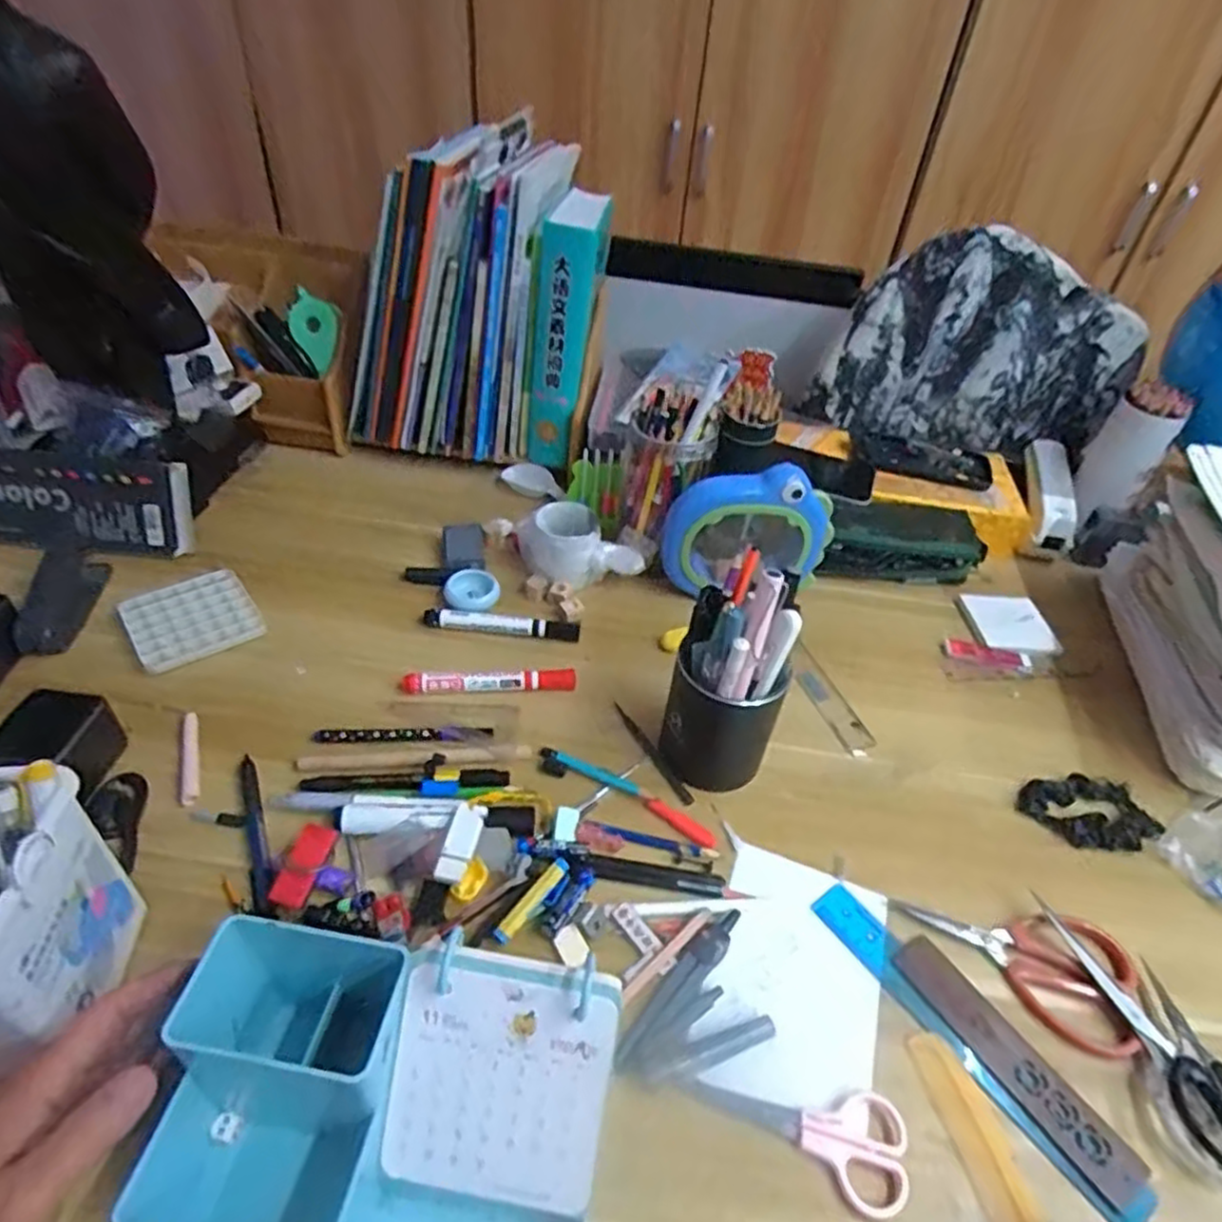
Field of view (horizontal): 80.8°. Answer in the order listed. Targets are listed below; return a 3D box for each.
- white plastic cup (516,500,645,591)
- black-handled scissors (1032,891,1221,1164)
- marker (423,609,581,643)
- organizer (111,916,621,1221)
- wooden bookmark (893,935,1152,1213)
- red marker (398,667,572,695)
[{"bbox_3d":[-0.031,-0.061,0.695,0.116,0.060,0.066,3,42,-3],"label":"white plastic cup"},{"bbox_3d":[0.325,0.241,0.425,0.045,0.018,0.156,-6,43,-14],"label":"black-handled scissors"},{"bbox_3d":[-0.098,0.011,0.647,0.140,0.014,0.019,6,42,0],"label":"marker"},{"bbox_3d":[-0.102,0.230,0.328,0.192,0.115,0.111,9,42,4],"label":"organizer"},{"bbox_3d":[0.230,0.256,0.414,0.036,0.005,0.146,-21,48,-27],"label":"wooden bookmark"},{"bbox_3d":[-0.100,0.058,0.592,0.140,0.019,0.019,0,42,-7],"label":"red marker"}]

